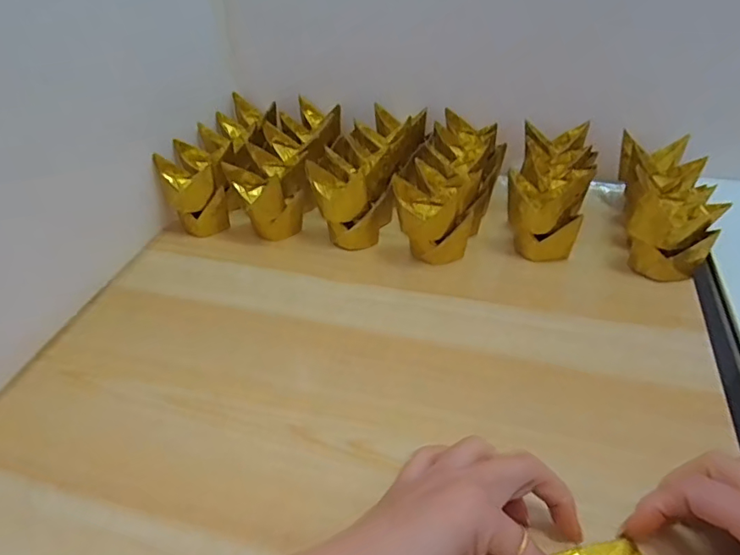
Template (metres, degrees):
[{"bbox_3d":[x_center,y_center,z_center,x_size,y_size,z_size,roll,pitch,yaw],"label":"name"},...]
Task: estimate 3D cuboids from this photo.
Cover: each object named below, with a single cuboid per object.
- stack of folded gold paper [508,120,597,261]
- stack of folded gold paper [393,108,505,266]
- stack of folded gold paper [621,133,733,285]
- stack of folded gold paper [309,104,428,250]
[{"bbox_3d":[0.160,-0.078,0.470,0.065,0.060,0.143,10,41,17],"label":"stack of folded gold paper"},{"bbox_3d":[0.078,-0.090,0.491,0.073,0.062,0.178,9,41,16],"label":"stack of folded gold paper"},{"bbox_3d":[0.242,-0.062,0.449,0.066,0.066,0.131,5,40,12],"label":"stack of folded gold paper"},{"bbox_3d":[0.001,-0.101,0.505,0.084,0.060,0.163,7,40,14],"label":"stack of folded gold paper"}]

